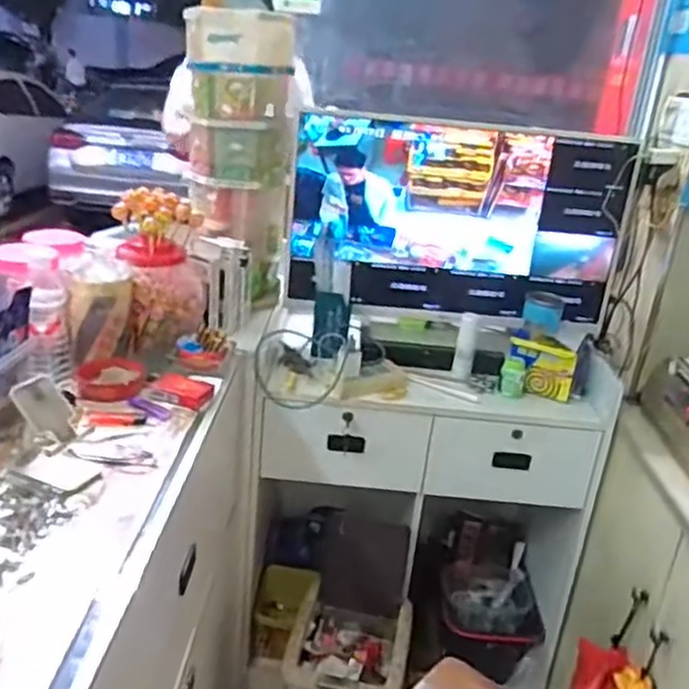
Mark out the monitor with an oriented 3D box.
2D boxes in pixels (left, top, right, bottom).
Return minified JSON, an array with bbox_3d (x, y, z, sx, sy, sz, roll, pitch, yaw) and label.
[{"bbox_3d":[0.247,-0.261,1.531,0.719,0.401,0.079,4,22,-5],"label":"monitor"}]

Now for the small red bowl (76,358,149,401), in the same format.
[{"bbox_3d":[-0.375,0.055,1.140,0.104,0.029,0.109,5,22,-2],"label":"small red bowl"}]

